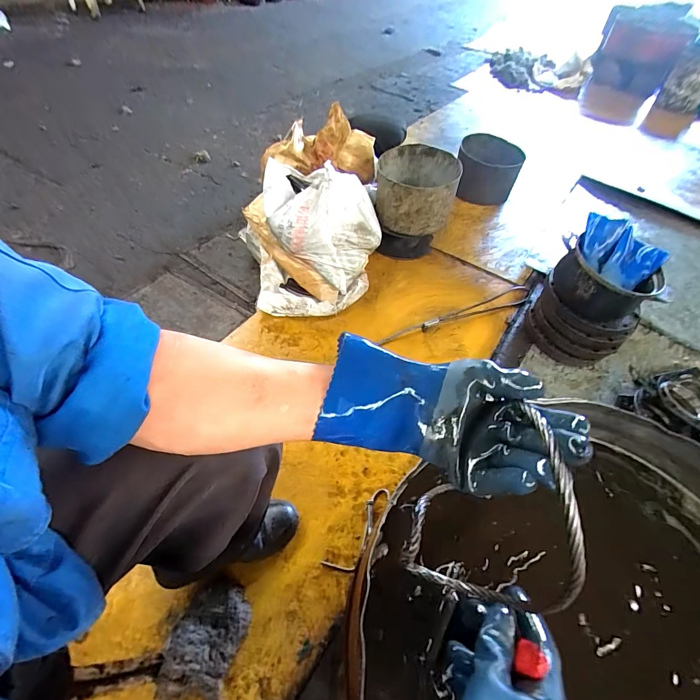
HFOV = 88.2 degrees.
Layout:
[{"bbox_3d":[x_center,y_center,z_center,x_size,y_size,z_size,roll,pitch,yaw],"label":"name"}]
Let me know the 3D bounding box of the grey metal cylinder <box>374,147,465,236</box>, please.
[{"bbox_3d":[0.236,-0.584,1.327,0.278,0.187,0.275,8,53,1],"label":"grey metal cylinder"}]

